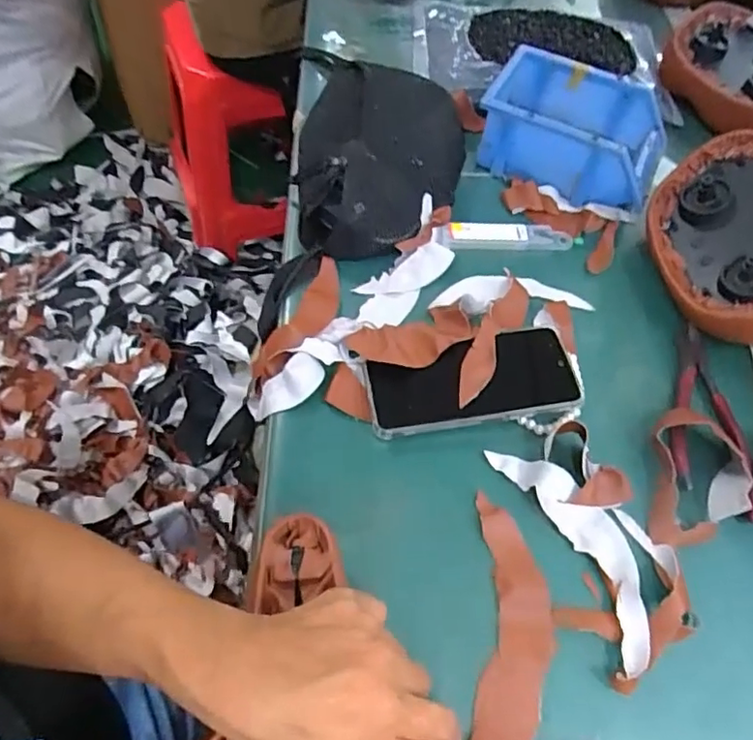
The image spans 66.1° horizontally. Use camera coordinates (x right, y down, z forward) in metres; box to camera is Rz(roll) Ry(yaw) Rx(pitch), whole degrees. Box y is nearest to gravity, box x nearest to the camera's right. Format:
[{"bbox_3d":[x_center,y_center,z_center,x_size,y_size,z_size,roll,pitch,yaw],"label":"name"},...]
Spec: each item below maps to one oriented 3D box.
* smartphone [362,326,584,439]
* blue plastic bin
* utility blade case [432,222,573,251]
[{"bbox_3d":[0.074,0.007,0.451,0.163,0.016,0.072,-8,63,-8],"label":"smartphone"},{"bbox_3d":[0.199,-0.243,0.577,0.178,0.064,0.124,25,62,11],"label":"blue plastic bin"},{"bbox_3d":[0.121,-0.124,0.537,0.127,0.007,0.030,1,60,-2],"label":"utility blade case"}]

